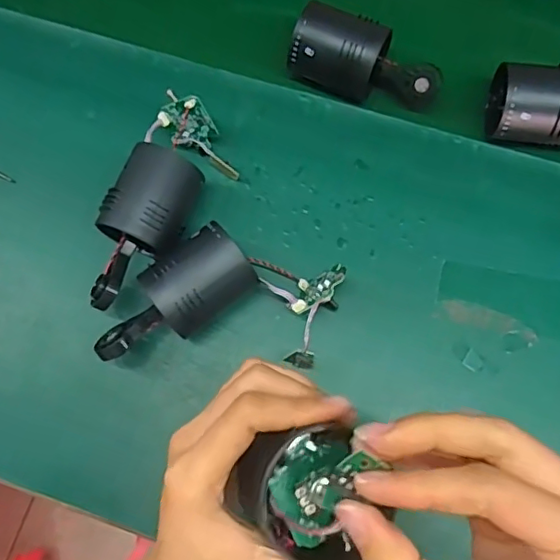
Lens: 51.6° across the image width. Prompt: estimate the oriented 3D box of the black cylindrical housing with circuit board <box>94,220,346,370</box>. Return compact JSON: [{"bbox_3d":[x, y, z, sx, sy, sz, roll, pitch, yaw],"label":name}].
[{"bbox_3d":[-0.038,0.012,0.395,0.160,0.056,0.087,1,74,1],"label":"black cylindrical housing with circuit board"}]

